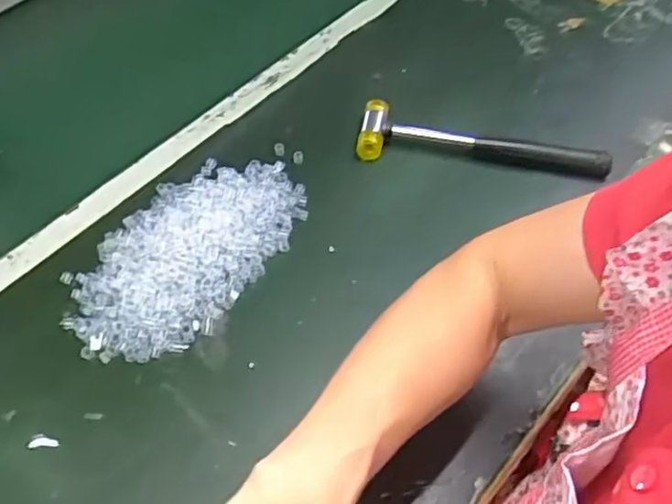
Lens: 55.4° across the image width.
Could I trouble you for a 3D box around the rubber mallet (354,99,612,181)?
[{"bbox_3d":[0.144,-0.102,0.626,0.240,0.026,0.058,9,56,7],"label":"rubber mallet"}]

